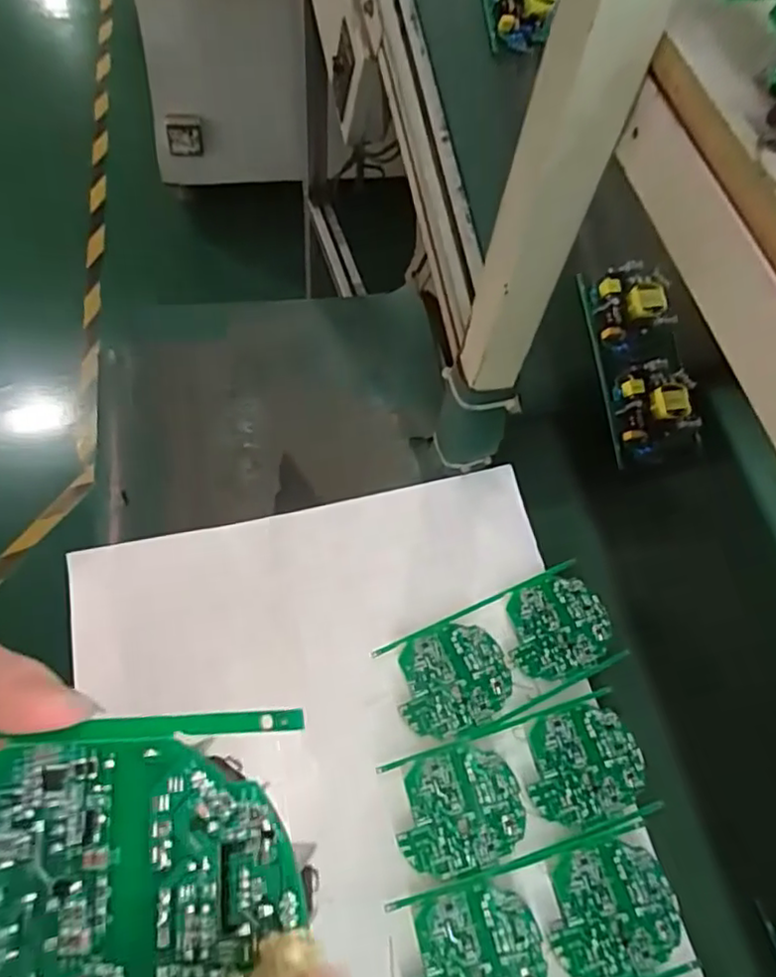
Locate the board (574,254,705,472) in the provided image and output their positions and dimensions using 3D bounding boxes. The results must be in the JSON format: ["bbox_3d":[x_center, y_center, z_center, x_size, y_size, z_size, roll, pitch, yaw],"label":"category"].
[{"bbox_3d":[0.251,-0.128,0.630,0.082,0.024,0.195,-8,83,-8],"label":"board"}]

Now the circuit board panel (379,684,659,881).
[{"bbox_3d":[0.103,0.229,0.486,0.197,0.009,0.092,-14,64,-11],"label":"circuit board panel"}]

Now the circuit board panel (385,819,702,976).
[{"bbox_3d":[0.108,0.311,0.441,0.195,0.005,0.094,-12,63,-10],"label":"circuit board panel"}]

